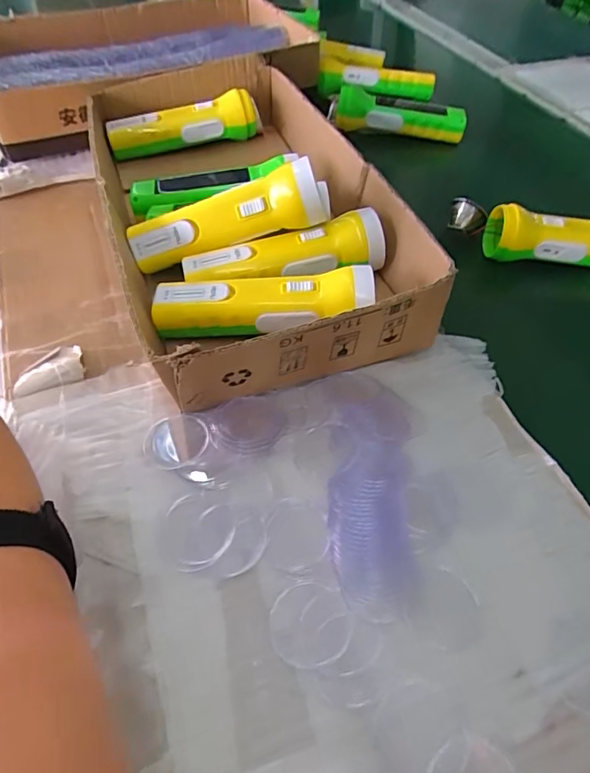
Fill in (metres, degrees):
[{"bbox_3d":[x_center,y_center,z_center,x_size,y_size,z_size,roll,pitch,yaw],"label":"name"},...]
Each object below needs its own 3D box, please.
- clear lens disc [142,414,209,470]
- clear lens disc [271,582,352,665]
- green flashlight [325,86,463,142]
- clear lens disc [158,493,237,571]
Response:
[{"bbox_3d":[-0.081,0.036,0.333,0.043,0.005,0.042,1,52,-1],"label":"clear lens disc"},{"bbox_3d":[0.009,0.128,0.267,0.043,0.004,0.040,1,52,-1],"label":"clear lens disc"},{"bbox_3d":[0.128,-0.343,0.618,0.167,0.046,0.053,7,52,4],"label":"green flashlight"},{"bbox_3d":[-0.059,0.087,0.295,0.042,0.004,0.046,1,52,-1],"label":"clear lens disc"}]

